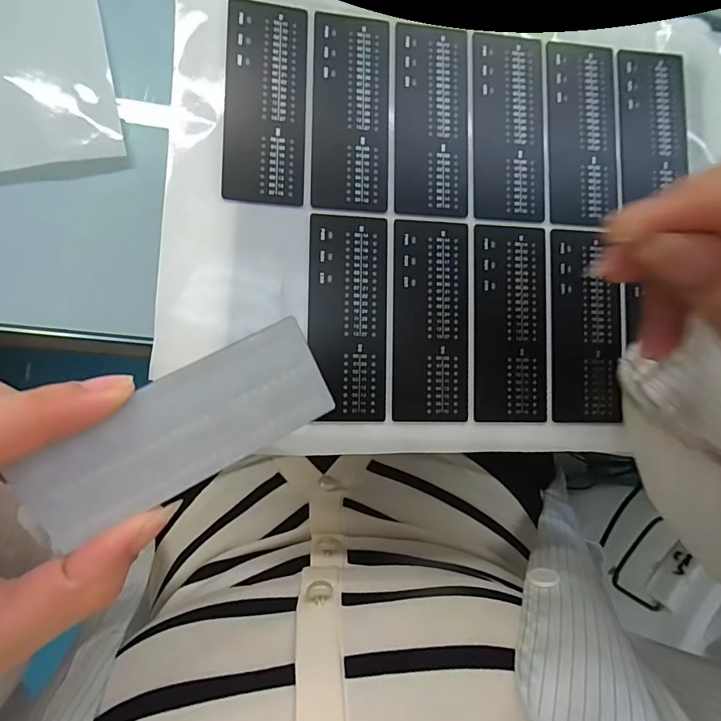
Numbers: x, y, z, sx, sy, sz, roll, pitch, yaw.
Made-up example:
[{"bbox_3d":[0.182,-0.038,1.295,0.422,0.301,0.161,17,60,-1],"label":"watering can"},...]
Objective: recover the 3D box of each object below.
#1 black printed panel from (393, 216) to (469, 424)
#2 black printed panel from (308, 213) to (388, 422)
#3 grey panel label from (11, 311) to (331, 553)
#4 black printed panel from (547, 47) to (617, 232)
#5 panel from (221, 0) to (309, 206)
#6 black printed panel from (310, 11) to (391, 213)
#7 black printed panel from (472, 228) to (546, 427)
[{"bbox_3d":[0.033,-0.019,0.209,0.035,0.004,0.092,1,84,-7],"label":"black printed panel"},{"bbox_3d":[-0.006,-0.020,0.204,0.035,0.004,0.093,1,84,-7],"label":"black printed panel"},{"bbox_3d":[-0.056,0.023,0.142,0.093,0.004,0.036,-29,109,-14],"label":"grey panel label"},{"bbox_3d":[0.111,-0.113,0.223,0.036,0.004,0.094,2,84,-7],"label":"black printed panel"},{"bbox_3d":[-0.043,-0.118,0.203,0.035,0.004,0.092,2,86,-12],"label":"panel"},{"bbox_3d":[-0.004,-0.117,0.209,0.036,0.004,0.093,2,84,-7],"label":"black printed panel"},{"bbox_3d":[0.072,-0.018,0.213,0.036,0.004,0.092,1,84,-7],"label":"black printed panel"}]

